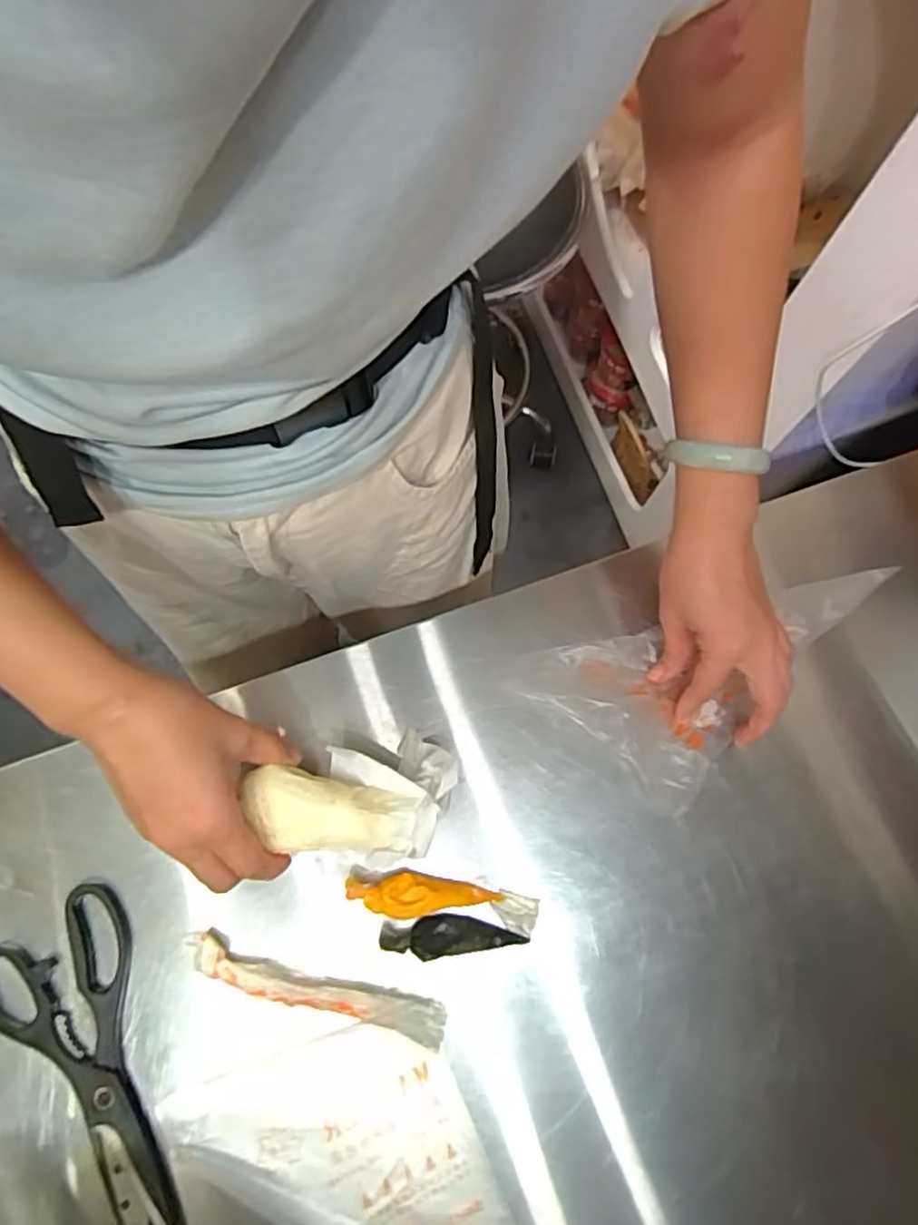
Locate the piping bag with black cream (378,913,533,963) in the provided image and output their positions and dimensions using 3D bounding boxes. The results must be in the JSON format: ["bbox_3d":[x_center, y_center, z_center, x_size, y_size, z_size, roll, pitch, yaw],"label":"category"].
[{"bbox_3d":[-0.004,0.199,0.424,0.088,0.017,0.022,-2,75,-2],"label":"piping bag with black cream"}]

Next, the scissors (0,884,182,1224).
[{"bbox_3d":[-0.205,0.262,0.401,0.084,0.008,0.184,-34,79,-10],"label":"scissors"}]

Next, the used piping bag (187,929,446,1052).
[{"bbox_3d":[-0.086,0.226,0.413,0.160,0.017,0.024,16,75,2],"label":"used piping bag"}]

